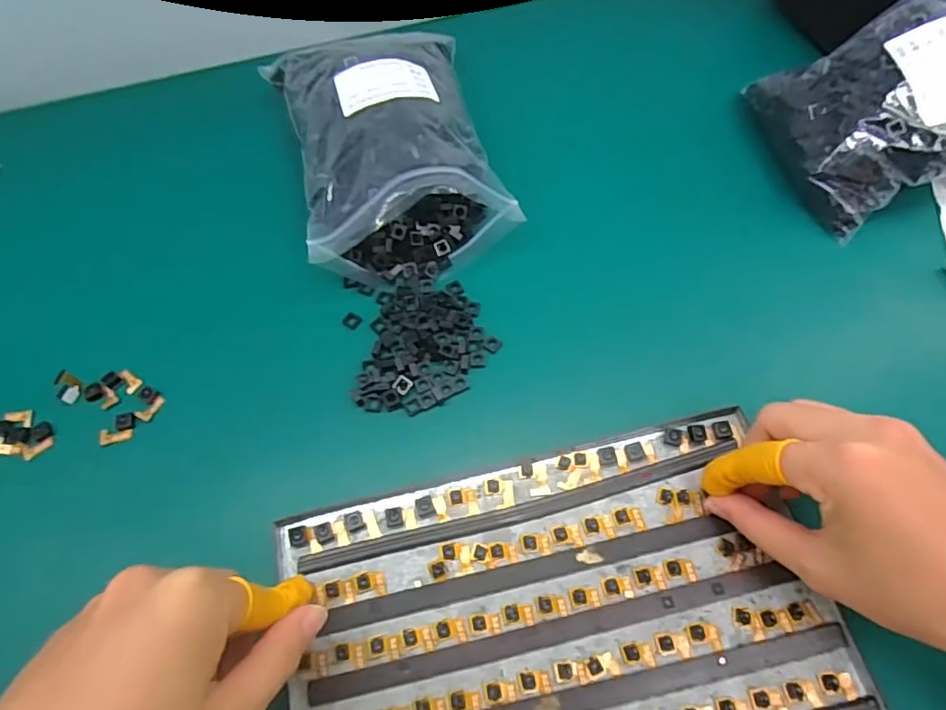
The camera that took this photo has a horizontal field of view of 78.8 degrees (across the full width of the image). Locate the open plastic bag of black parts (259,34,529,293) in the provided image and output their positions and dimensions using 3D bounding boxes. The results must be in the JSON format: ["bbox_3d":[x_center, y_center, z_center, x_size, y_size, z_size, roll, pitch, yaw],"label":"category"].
[{"bbox_3d":[-0.055,-0.139,0.365,0.126,0.065,0.181,-13,64,-5],"label":"open plastic bag of black parts"}]

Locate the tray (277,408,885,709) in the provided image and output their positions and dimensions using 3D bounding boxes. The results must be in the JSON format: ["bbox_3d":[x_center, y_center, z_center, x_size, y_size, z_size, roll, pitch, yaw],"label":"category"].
[{"bbox_3d":[0.043,0.136,0.262,0.242,0.004,0.179,-13,64,-4],"label":"tray"}]

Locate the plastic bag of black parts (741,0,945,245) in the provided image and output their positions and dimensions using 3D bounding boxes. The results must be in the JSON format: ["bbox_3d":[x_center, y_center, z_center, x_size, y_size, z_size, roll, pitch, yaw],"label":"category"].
[{"bbox_3d":[0.278,-0.159,0.359,0.151,0.077,0.122,-13,64,-4],"label":"plastic bag of black parts"}]

